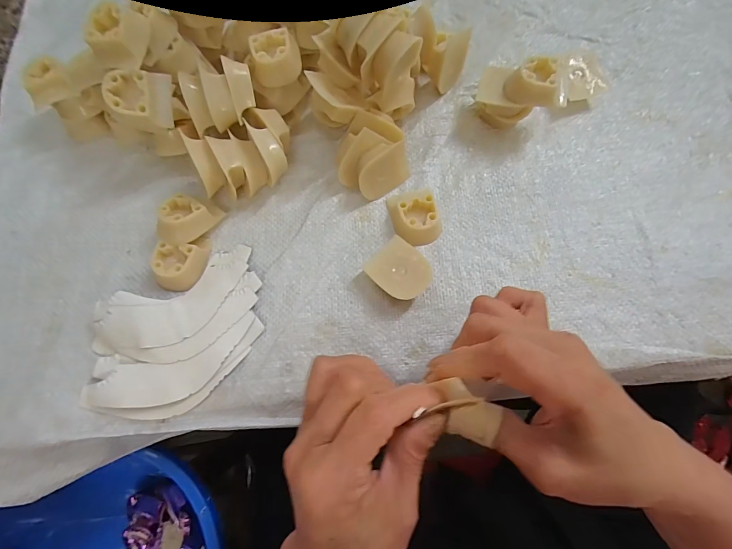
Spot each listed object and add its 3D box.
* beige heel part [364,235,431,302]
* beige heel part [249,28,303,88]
[{"bbox_3d":[0.026,-0.002,0.266,0.039,0.018,0.044,-44,77,-11],"label":"beige heel part"},{"bbox_3d":[-0.069,-0.168,0.272,0.036,0.022,0.032,-13,75,-3],"label":"beige heel part"}]

